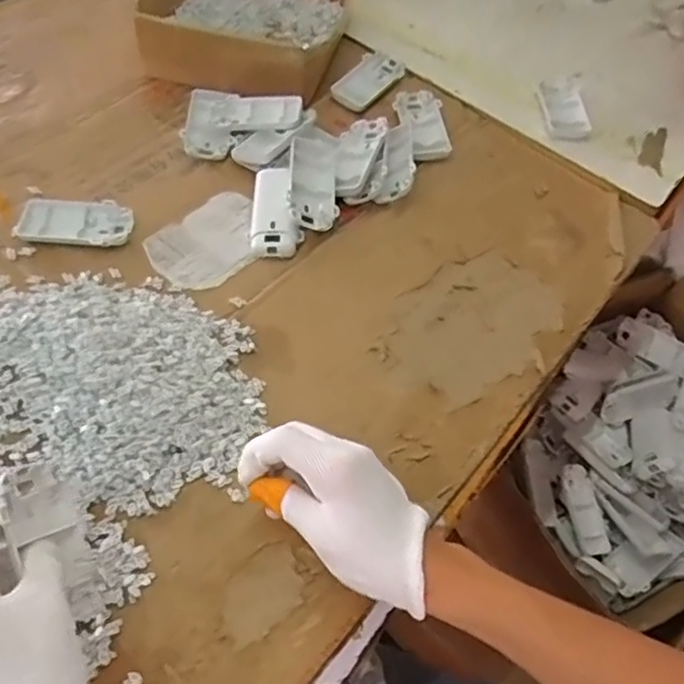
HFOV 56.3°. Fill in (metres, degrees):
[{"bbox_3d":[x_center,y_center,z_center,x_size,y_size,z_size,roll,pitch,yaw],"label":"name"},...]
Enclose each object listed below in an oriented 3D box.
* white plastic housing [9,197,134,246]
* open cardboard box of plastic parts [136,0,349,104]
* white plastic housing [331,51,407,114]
[{"bbox_3d":[-0.239,-0.108,0.576,0.094,0.014,0.051,1,59,-4],"label":"white plastic housing"},{"bbox_3d":[-0.107,-0.369,0.725,0.211,0.056,0.207,13,59,4],"label":"open cardboard box of plastic parts"},{"bbox_3d":[0.031,-0.297,0.721,0.046,0.006,0.099,39,67,-2],"label":"white plastic housing"}]

